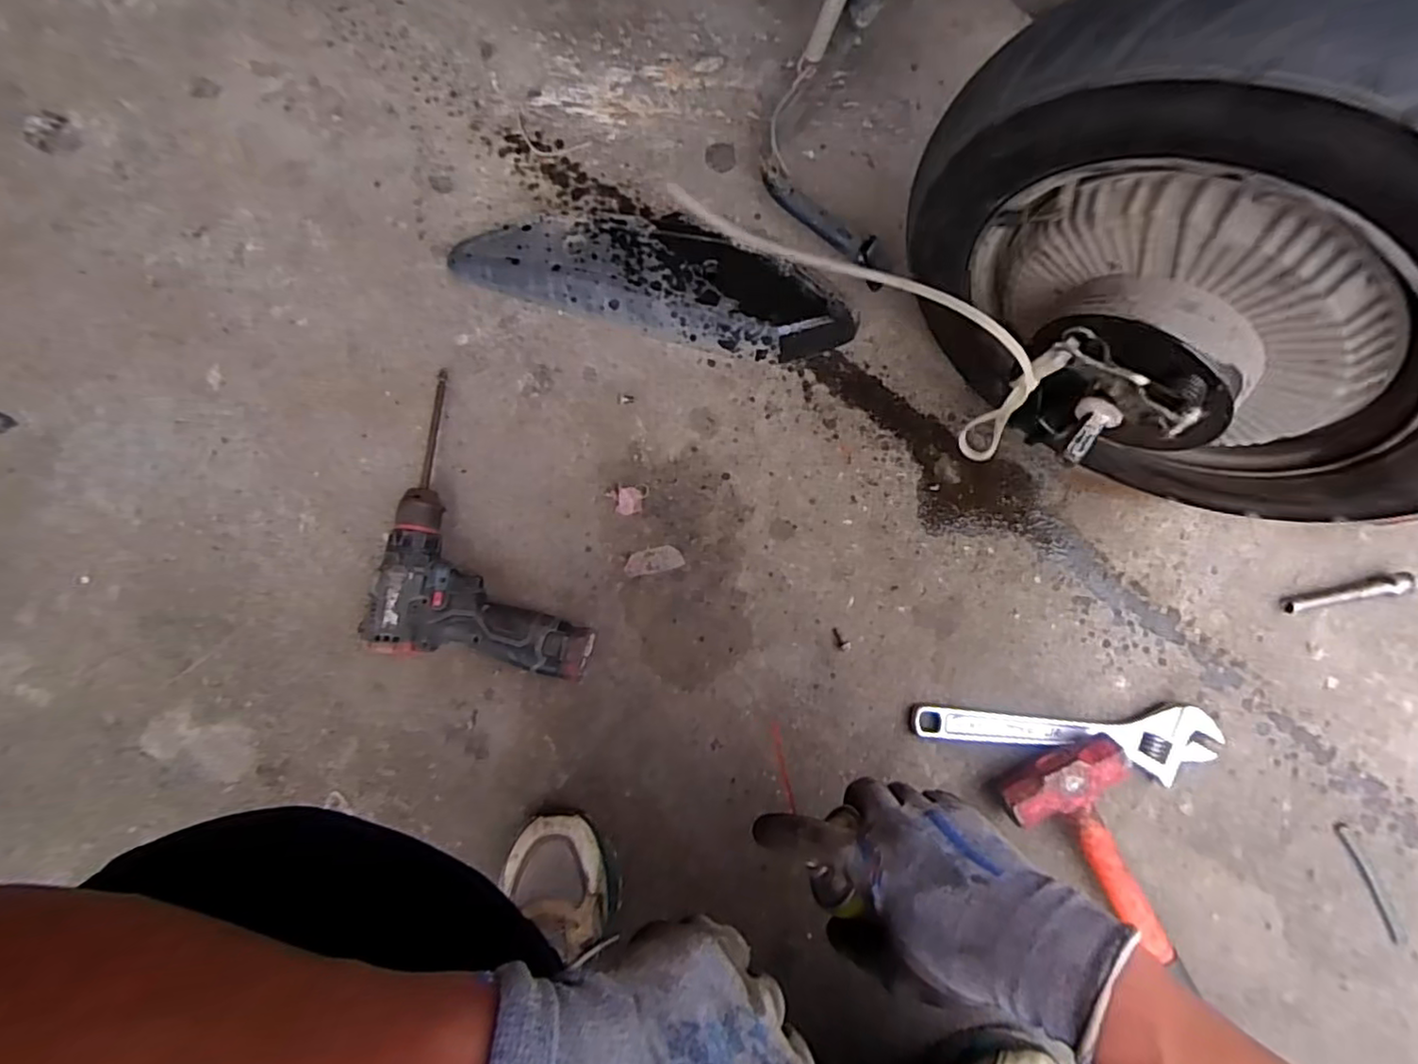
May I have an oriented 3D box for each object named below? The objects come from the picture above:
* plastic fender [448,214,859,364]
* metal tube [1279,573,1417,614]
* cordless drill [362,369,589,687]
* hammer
[{"bbox_3d":[-0.046,-0.249,0.617,0.393,0.037,0.106,15,84,0],"label":"plastic fender"},{"bbox_3d":[0.638,0.062,0.623,0.132,0.016,0.019,-12,85,-3],"label":"metal tube"},{"bbox_3d":[-0.190,0.001,0.570,0.192,0.067,0.239,9,84,-1],"label":"cordless drill"},{"bbox_3d":[0.349,0.293,0.563,0.104,0.046,0.191,-27,86,-4],"label":"hammer"}]

